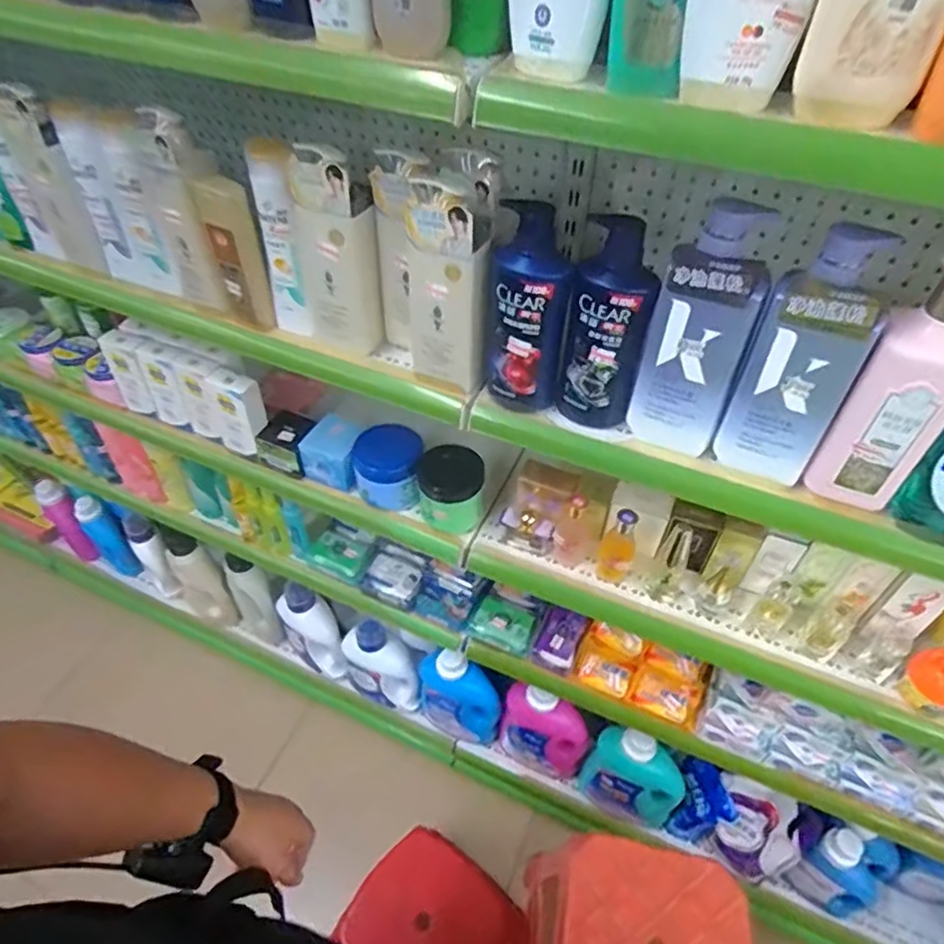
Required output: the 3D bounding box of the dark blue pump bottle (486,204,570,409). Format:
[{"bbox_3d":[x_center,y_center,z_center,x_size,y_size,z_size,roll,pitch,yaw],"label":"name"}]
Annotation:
[{"bbox_3d":[0.055,-0.154,0.634,0.070,0.217,0.049,6,47,5],"label":"dark blue pump bottle"}]

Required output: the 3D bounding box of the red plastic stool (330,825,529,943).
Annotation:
[{"bbox_3d":[-0.083,0.892,1.192,0.285,0.256,0.282,31,54,25],"label":"red plastic stool"}]

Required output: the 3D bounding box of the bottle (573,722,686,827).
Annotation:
[{"bbox_3d":[0.318,0.586,1.234,0.183,0.302,0.084,24,51,20],"label":"bottle"}]

